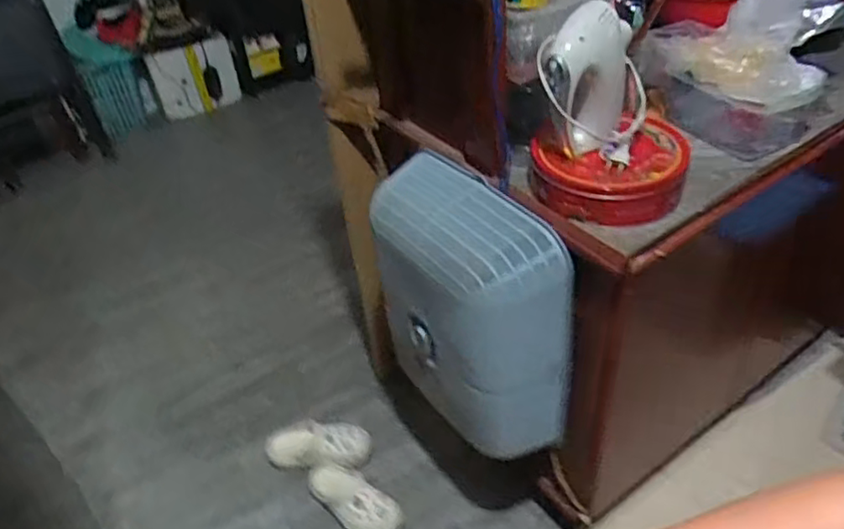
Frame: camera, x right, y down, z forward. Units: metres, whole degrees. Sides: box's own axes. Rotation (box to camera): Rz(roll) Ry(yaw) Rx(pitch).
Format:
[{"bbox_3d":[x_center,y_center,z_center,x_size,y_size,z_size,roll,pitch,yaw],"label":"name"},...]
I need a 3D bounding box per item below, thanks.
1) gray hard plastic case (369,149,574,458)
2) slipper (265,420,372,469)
[{"bbox_3d":[0.068,0.093,1.165,0.196,0.462,0.362,-26,45,-25],"label":"gray hard plastic case"},{"bbox_3d":[-0.262,0.457,1.619,0.263,0.076,0.132,-2,39,1],"label":"slipper"}]

